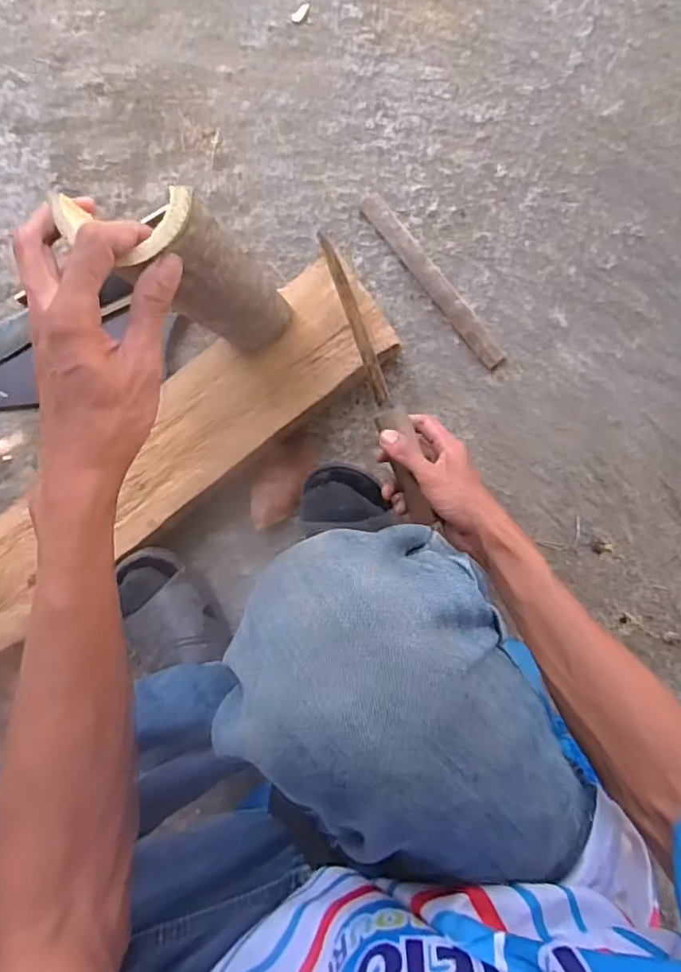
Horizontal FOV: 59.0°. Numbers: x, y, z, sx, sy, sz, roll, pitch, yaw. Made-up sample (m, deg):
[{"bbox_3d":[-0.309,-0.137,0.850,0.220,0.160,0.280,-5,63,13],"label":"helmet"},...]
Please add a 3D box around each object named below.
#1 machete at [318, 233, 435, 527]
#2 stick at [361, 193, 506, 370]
[{"bbox_3d":[0.037,-0.102,0.577,0.029,0.021,0.291,-18,84,2],"label":"machete"},{"bbox_3d":[0.101,-0.223,0.657,0.026,0.011,0.228,-39,95,5],"label":"stick"}]

